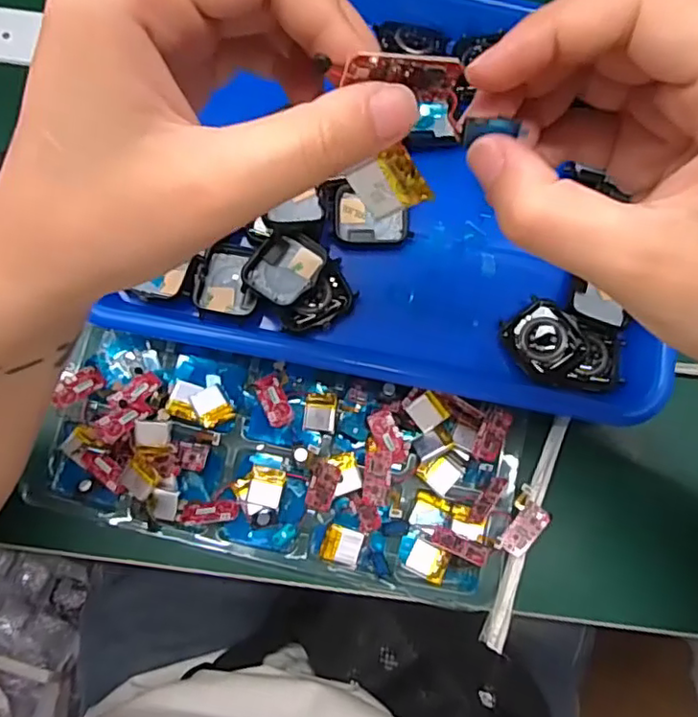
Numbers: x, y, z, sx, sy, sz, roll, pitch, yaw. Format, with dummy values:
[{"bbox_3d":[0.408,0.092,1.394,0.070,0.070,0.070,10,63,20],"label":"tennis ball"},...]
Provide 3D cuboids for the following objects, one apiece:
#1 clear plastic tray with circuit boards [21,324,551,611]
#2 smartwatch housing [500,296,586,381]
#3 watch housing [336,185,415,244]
[{"bbox_3d":[-0.032,0.056,0.330,0.258,0.024,0.105,12,77,1],"label":"clear plastic tray with circuit boards"},{"bbox_3d":[0.104,-0.010,0.328,0.036,0.008,0.038,-42,78,9],"label":"smartwatch housing"},{"bbox_3d":[0.014,-0.081,0.347,0.043,0.013,0.030,2,76,-1],"label":"watch housing"}]

